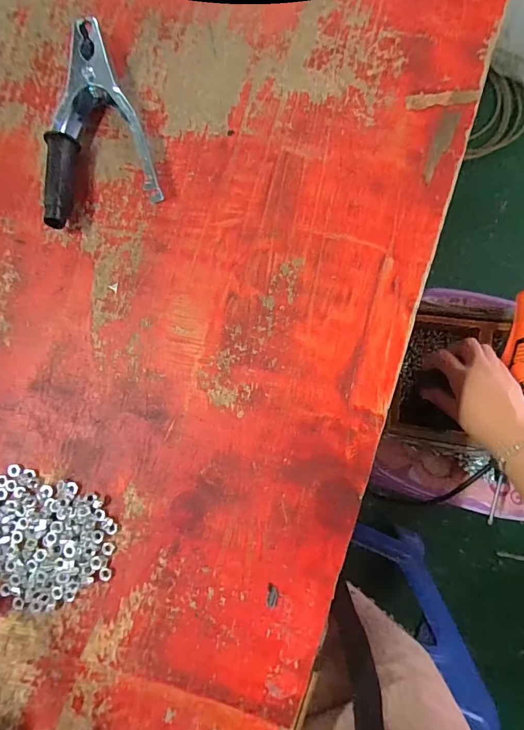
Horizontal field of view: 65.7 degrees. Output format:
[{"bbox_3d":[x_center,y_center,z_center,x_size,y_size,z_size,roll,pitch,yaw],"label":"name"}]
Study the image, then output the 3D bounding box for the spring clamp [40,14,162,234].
[{"bbox_3d":[-0.125,-0.171,0.286,0.077,0.025,0.132,-17,83,3],"label":"spring clamp"}]

